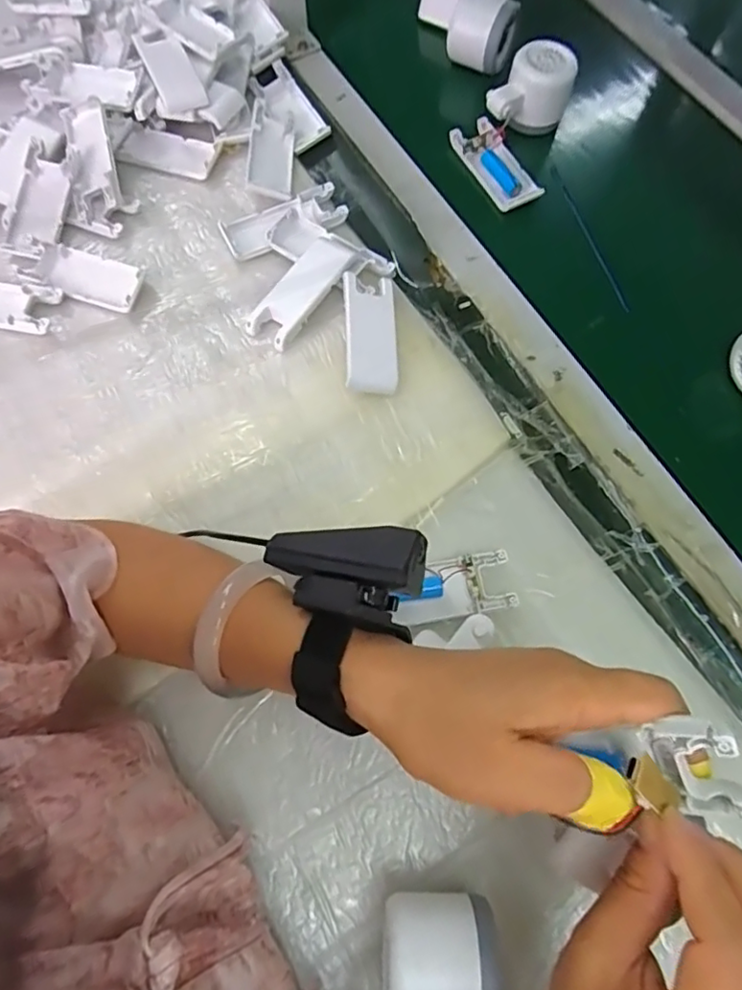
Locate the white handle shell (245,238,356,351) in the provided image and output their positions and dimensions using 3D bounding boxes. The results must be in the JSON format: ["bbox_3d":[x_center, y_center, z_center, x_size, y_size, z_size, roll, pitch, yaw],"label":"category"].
[{"bbox_3d":[-0.056,-0.162,0.457,0.039,0.019,0.099,36,73,11],"label":"white handle shell"}]

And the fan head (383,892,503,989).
[{"bbox_3d":[0.034,0.237,0.293,0.054,0.055,0.058,0,70,-1],"label":"fan head"}]

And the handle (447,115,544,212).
[{"bbox_3d":[0.117,-0.306,0.528,0.047,0.014,0.094,-23,72,-10],"label":"handle"}]

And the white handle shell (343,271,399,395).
[{"bbox_3d":[0.000,-0.124,0.443,0.040,0.014,0.099,-2,70,-2],"label":"white handle shell"}]

